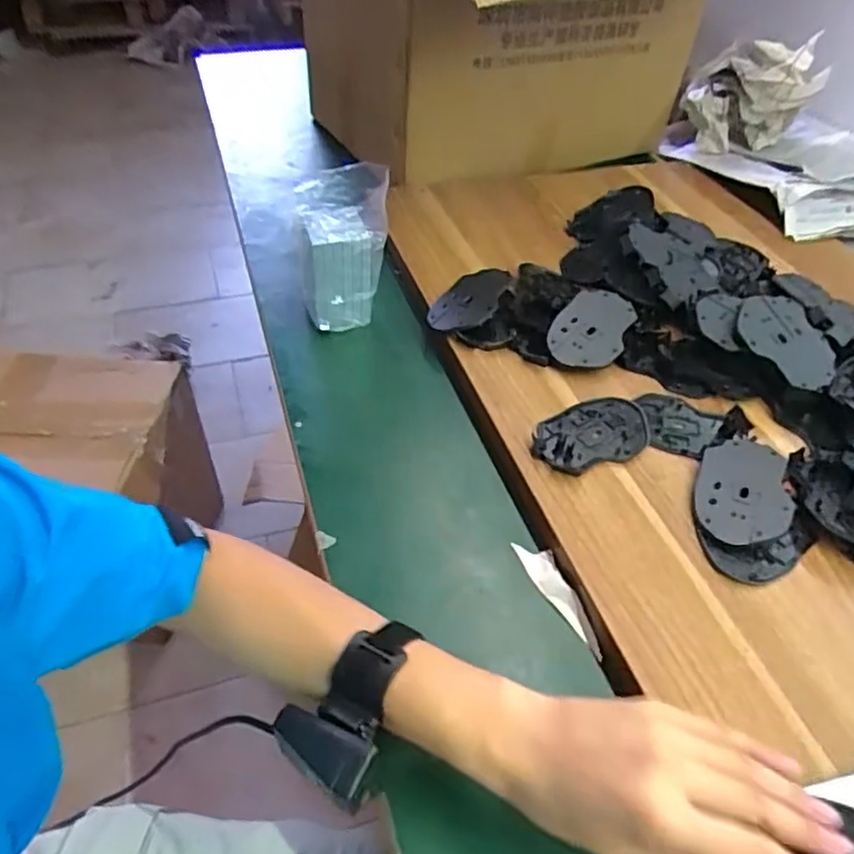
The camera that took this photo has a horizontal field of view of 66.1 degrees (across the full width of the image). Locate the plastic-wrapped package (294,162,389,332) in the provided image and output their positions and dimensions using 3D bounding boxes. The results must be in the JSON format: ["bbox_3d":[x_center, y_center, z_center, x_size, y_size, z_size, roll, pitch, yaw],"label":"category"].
[{"bbox_3d":[-0.088,-0.187,0.691,0.093,0.140,0.077,-5,49,-8],"label":"plastic-wrapped package"}]

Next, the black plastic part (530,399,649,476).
[{"bbox_3d":[0.152,0.007,0.600,0.117,0.007,0.069,-17,51,-17],"label":"black plastic part"}]

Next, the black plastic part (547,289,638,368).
[{"bbox_3d":[0.171,-0.102,0.684,0.072,0.028,0.096,22,51,16],"label":"black plastic part"}]

